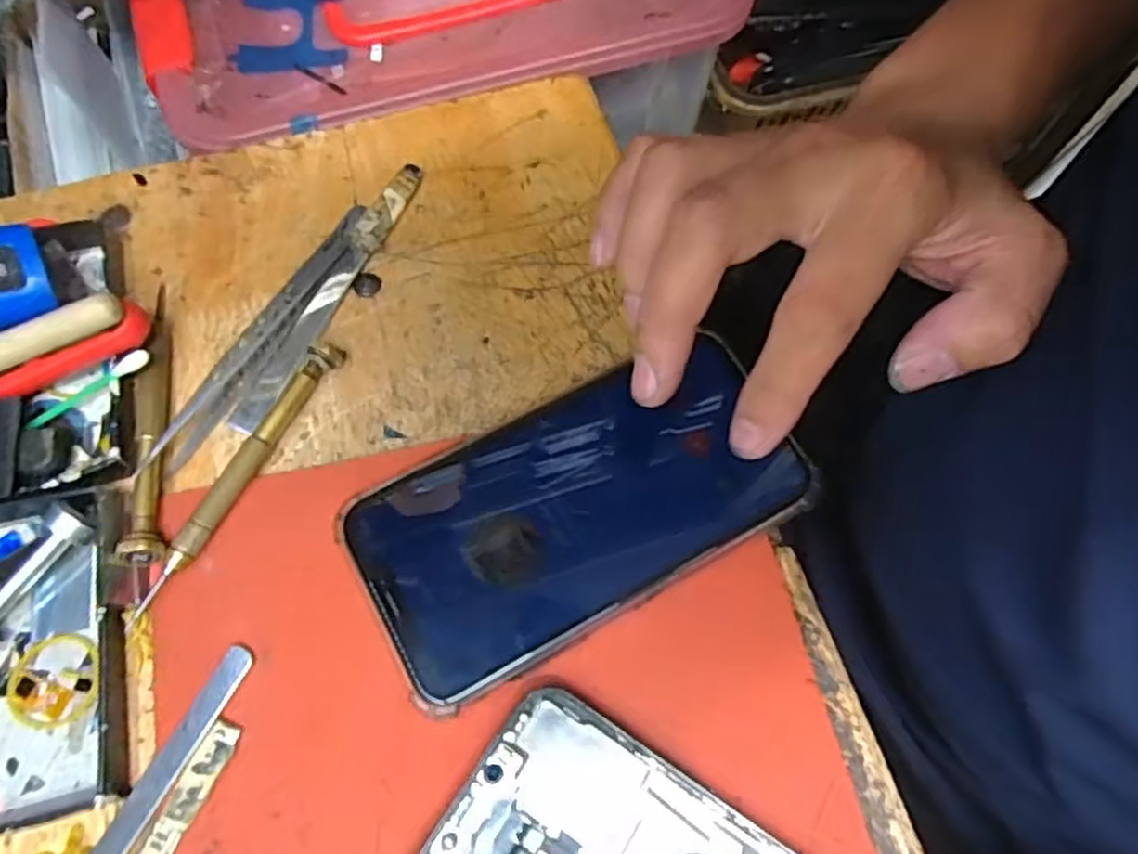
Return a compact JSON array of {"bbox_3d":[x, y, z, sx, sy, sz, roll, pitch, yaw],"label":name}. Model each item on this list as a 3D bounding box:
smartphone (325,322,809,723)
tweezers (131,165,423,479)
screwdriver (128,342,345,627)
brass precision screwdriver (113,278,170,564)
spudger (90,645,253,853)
[{"bbox_3d":[0.003,0.026,0.246,0.146,0.008,0.075,-27,70,-11],"label":"smartphone"},{"bbox_3d":[-0.100,-0.045,0.276,0.028,0.013,0.150,26,70,10],"label":"tweezers"},{"bbox_3d":[-0.111,0.015,0.253,0.009,0.012,0.107,24,69,9],"label":"screwdriver"},{"bbox_3d":[-0.146,-0.006,0.258,0.014,0.015,0.108,-7,67,-3],"label":"brass precision screwdriver"},{"bbox_3d":[-0.129,0.116,0.214,0.011,0.004,0.110,28,70,11],"label":"spudger"}]

